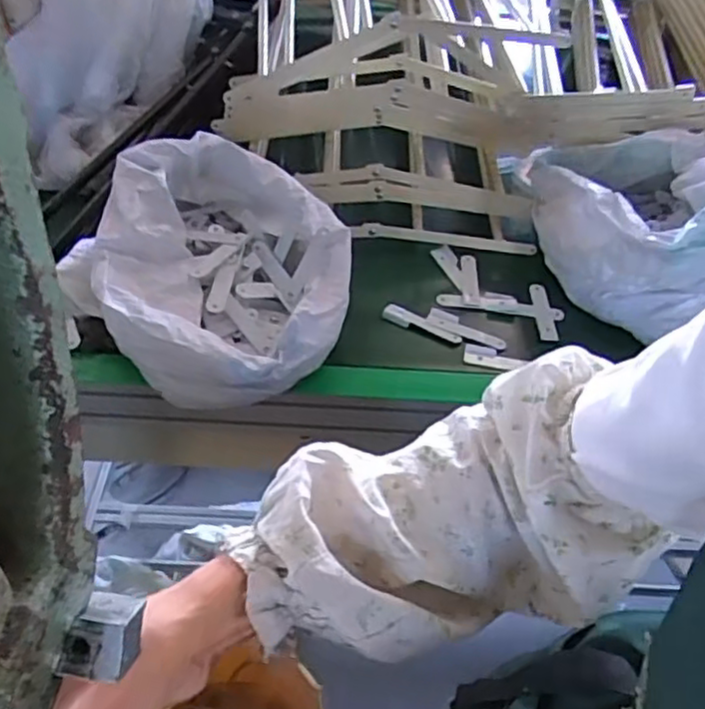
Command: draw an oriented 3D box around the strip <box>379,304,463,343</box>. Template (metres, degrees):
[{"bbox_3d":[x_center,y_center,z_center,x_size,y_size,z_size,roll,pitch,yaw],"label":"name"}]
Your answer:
[{"bbox_3d":[0.081,-0.035,0.791,0.097,0.009,0.020,24,51,17],"label":"strip"}]

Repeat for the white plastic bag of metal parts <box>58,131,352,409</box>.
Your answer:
[{"bbox_3d":[-0.147,-0.099,0.731,0.297,0.122,0.274,33,54,23],"label":"white plastic bag of metal parts"}]

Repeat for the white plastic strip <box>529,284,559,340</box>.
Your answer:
[{"bbox_3d":[0.235,-0.053,0.827,0.021,0.005,0.093,1,49,-3],"label":"white plastic strip"}]

